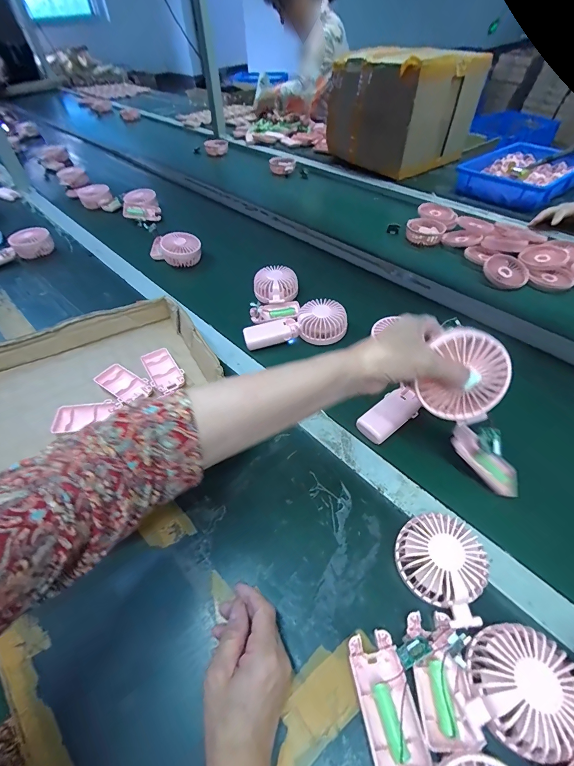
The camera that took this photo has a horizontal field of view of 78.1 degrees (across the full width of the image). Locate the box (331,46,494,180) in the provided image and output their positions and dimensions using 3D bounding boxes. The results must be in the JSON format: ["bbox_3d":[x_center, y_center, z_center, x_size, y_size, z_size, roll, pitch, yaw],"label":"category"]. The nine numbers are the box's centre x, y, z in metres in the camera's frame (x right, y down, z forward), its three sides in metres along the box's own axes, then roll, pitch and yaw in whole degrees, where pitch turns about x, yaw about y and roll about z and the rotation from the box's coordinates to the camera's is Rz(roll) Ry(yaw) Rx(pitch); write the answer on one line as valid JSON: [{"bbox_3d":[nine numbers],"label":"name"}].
[{"bbox_3d":[0.375,-0.894,1.154,0.351,0.276,0.336,-31,53,-22],"label":"box"}]

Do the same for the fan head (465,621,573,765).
[{"bbox_3d":[0.196,0.248,0.290,0.081,0.035,0.083,15,51,16],"label":"fan head"}]

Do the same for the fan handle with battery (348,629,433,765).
[{"bbox_3d":[0.085,0.271,0.303,0.045,0.014,0.091,-9,48,-5],"label":"fan handle with battery"}]

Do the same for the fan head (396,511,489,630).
[{"bbox_3d":[0.155,0.181,0.357,0.090,0.049,0.080,29,55,26],"label":"fan head"}]

